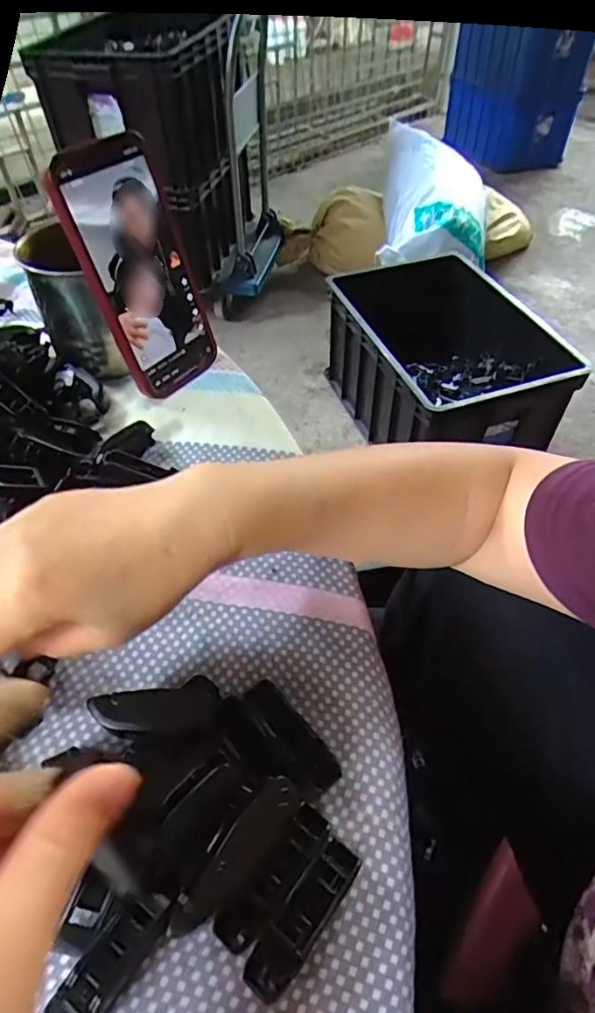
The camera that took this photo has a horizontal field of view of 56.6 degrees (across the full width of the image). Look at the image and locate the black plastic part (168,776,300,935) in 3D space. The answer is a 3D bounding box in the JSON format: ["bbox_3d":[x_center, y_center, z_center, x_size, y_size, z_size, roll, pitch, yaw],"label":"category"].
[{"bbox_3d":[-0.023,0.139,0.220,0.019,0.004,0.064,32,65,19],"label":"black plastic part"}]

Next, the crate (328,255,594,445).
[{"bbox_3d":[0.386,-0.361,1.440,0.464,0.333,0.589,-13,52,-11],"label":"crate"}]

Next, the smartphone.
[{"bbox_3d":[-0.106,-0.161,0.384,0.010,0.158,0.075,22,51,42],"label":"smartphone"}]

